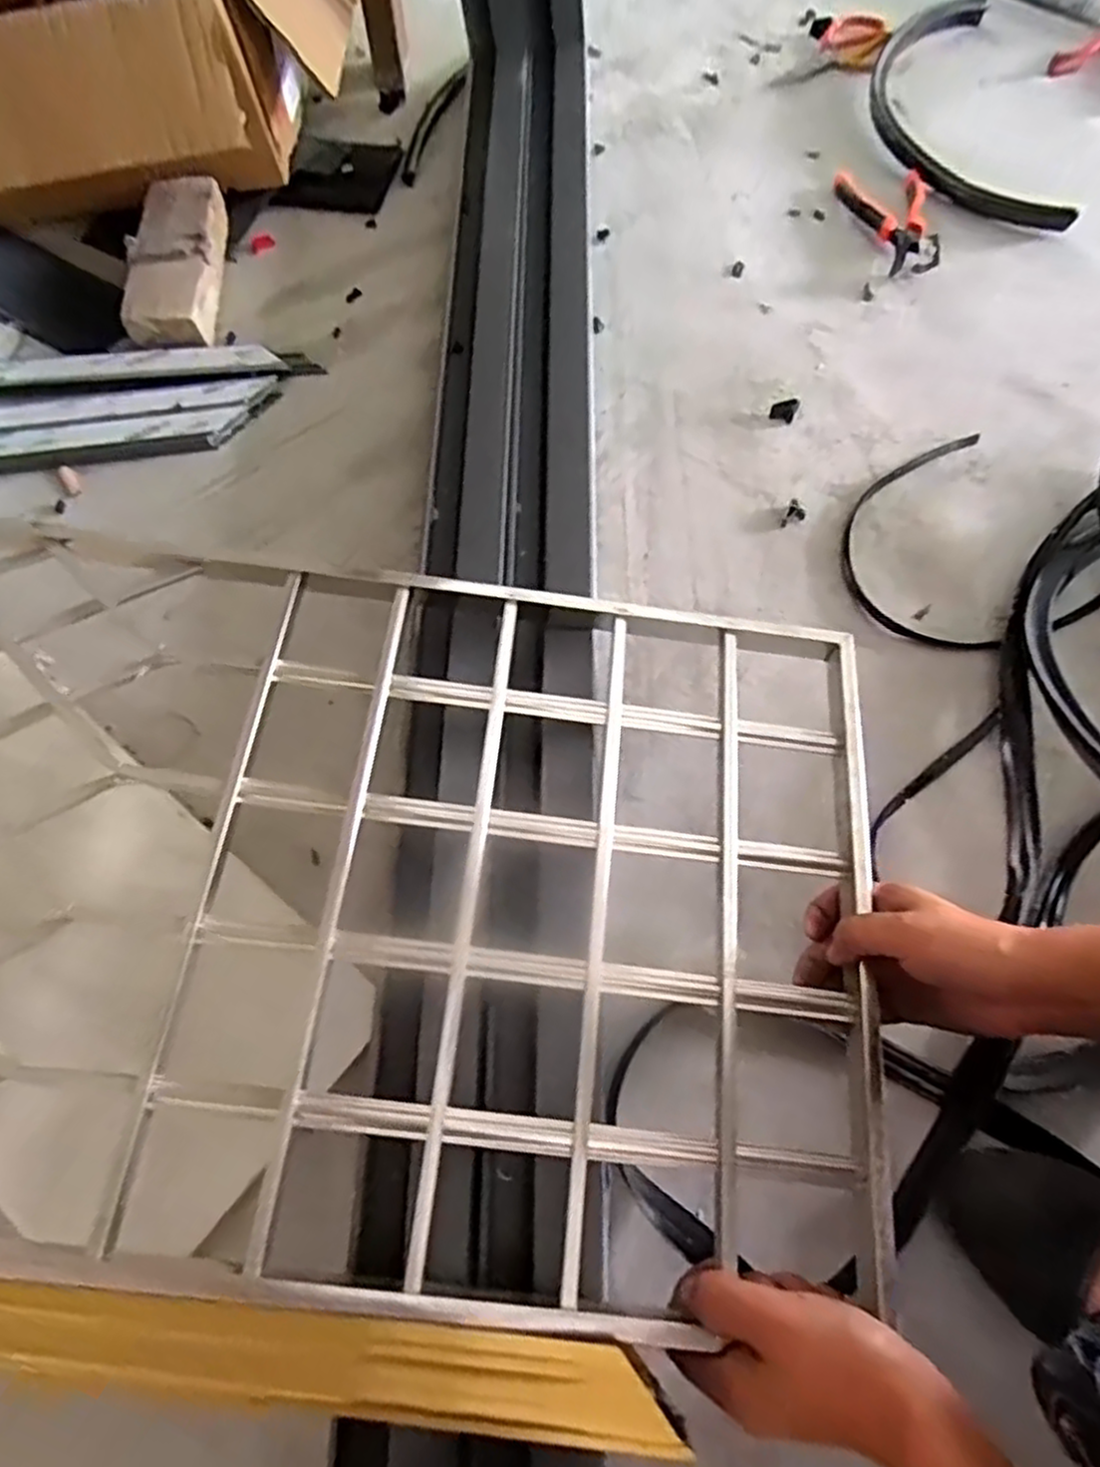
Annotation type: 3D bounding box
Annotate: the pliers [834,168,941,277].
[{"bbox_3d":[0.371,-0.568,0.801,0.096,0.031,0.166,3,67,2],"label":"pliers"}]

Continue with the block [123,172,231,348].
[{"bbox_3d":[-0.381,-0.483,0.744,0.084,0.040,0.198,-4,67,-1],"label":"block"}]

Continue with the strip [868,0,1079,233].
[{"bbox_3d":[0.480,-0.755,0.878,0.184,0.032,0.449,-2,67,0],"label":"strip"}]

